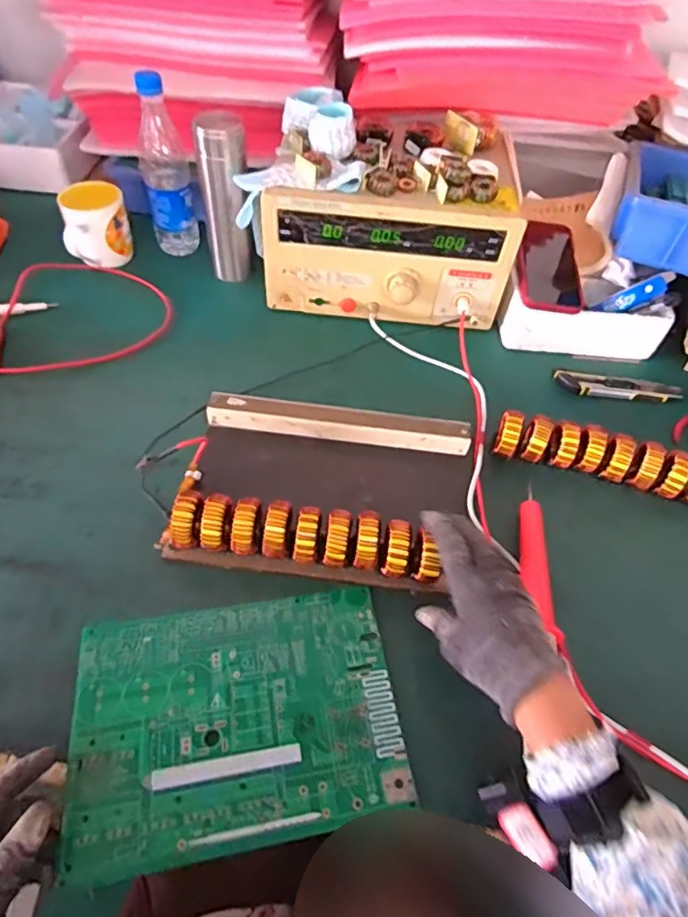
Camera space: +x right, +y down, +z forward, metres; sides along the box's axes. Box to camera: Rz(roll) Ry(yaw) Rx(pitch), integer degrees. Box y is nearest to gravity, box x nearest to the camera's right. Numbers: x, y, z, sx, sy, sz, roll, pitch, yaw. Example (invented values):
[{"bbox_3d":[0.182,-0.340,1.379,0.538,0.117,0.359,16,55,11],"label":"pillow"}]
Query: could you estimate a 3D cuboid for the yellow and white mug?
[{"bbox_3d":[-0.352,-0.330,0.763,0.085,0.097,0.086,-12,55,-14],"label":"yellow and white mug"}]

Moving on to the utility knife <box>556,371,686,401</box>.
[{"bbox_3d":[0.363,-0.092,0.699,0.164,0.011,0.037,8,52,1],"label":"utility knife"}]

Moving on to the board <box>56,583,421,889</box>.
[{"bbox_3d":[-0.084,0.205,0.430,0.250,0.011,0.178,-7,54,-10],"label":"board"}]

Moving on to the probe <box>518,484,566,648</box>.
[{"bbox_3d":[0.189,0.096,0.523,0.023,0.020,0.169,7,52,0],"label":"probe"}]

